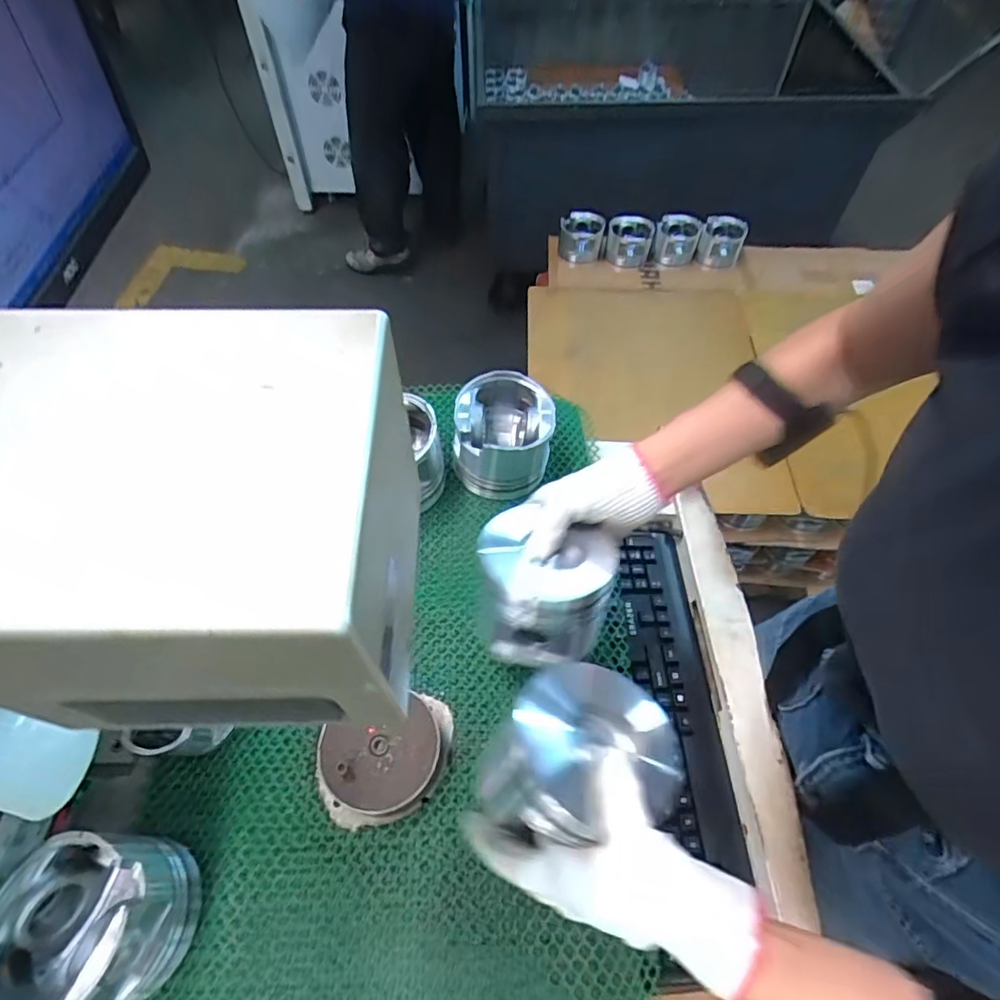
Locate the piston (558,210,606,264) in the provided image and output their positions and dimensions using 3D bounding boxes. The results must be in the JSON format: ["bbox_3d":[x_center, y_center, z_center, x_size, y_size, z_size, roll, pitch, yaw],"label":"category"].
[{"bbox_3d":[0.213,-0.698,1.521,0.114,0.083,0.127,5,57,3],"label":"piston"}]

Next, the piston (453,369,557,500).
[{"bbox_3d":[0.005,-0.070,0.657,0.102,0.095,0.111,0,57,0],"label":"piston"}]

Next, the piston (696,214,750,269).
[{"bbox_3d":[0.590,-0.685,1.537,0.110,0.101,0.110,21,59,12],"label":"piston"}]

